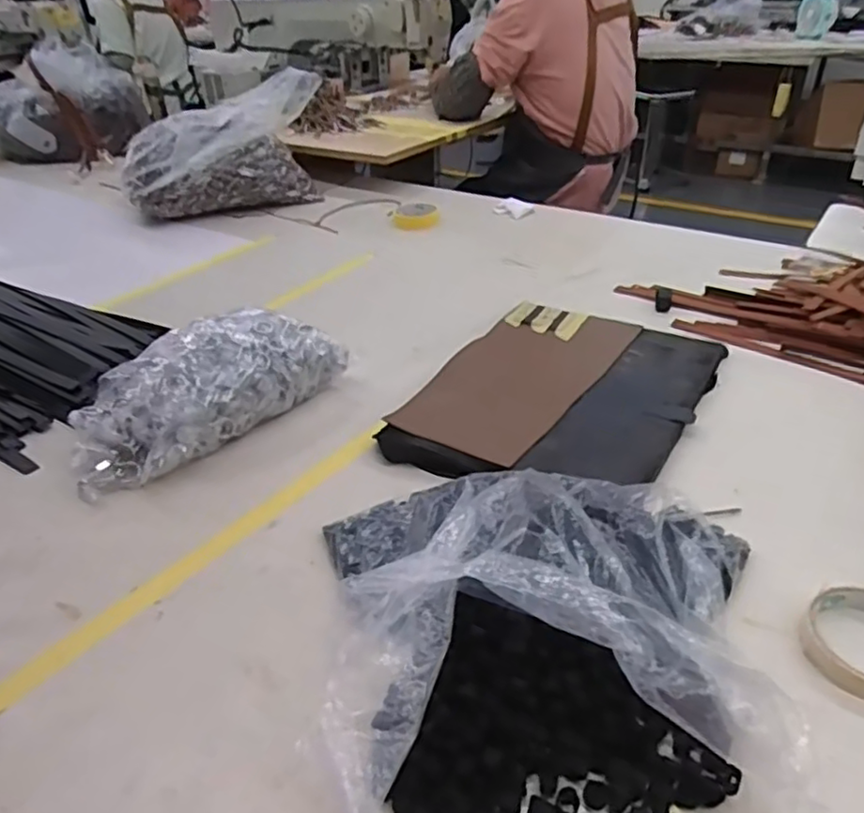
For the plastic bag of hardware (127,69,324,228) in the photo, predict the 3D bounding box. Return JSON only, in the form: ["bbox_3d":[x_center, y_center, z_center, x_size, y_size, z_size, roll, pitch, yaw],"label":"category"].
[{"bbox_3d":[-0.396,-0.496,1.278,0.382,0.203,0.219,-9,35,-9],"label":"plastic bag of hardware"}]

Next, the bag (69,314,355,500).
[{"bbox_3d":[-0.230,-0.023,0.677,0.290,0.102,0.121,-26,41,-31],"label":"bag"}]

